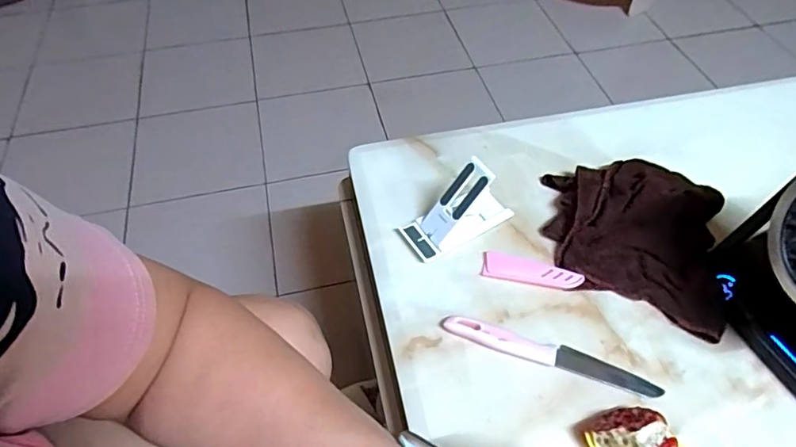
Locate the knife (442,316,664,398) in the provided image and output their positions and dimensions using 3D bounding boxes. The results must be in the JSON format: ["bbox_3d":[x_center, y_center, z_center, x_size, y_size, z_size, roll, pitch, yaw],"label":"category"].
[{"bbox_3d":[0.137,0.117,0.466,0.192,0.010,0.024,15,55,10],"label":"knife"}]

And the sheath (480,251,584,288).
[{"bbox_3d":[0.135,0.047,0.520,0.097,0.010,0.027,11,54,7],"label":"sheath"}]

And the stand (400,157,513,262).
[{"bbox_3d":[0.064,-0.019,0.530,0.113,0.072,0.047,-24,57,-17],"label":"stand"}]

